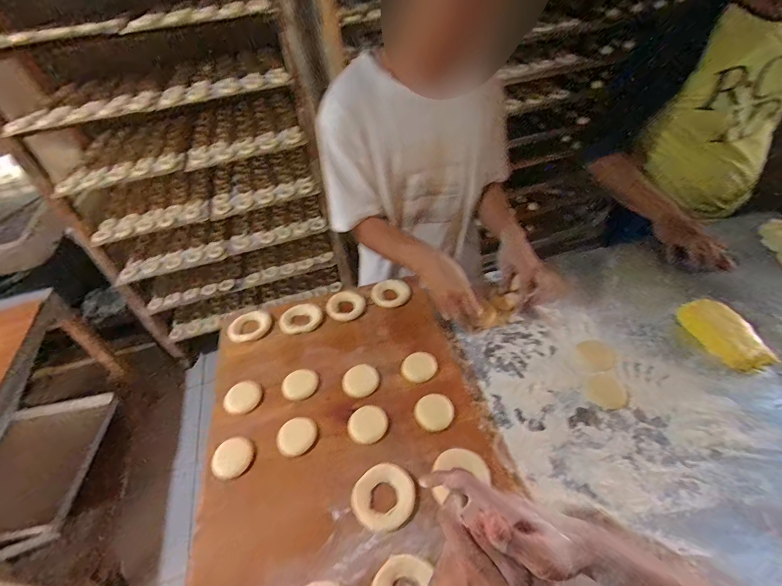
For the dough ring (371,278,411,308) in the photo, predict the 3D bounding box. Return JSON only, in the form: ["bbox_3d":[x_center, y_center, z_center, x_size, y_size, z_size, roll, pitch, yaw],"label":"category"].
[{"bbox_3d":[0.000,0.000,0.792,0.076,0.012,0.086,-29,48,-20],"label":"dough ring"}]

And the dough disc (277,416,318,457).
[{"bbox_3d":[-0.147,0.224,0.584,0.053,0.013,0.061,32,56,33],"label":"dough disc"}]

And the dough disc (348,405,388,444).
[{"bbox_3d":[-0.036,0.208,0.587,0.060,0.012,0.057,-4,44,4],"label":"dough disc"}]

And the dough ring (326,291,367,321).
[{"bbox_3d":[-0.094,0.025,0.773,0.077,0.018,0.068,-32,49,-23],"label":"dough ring"}]

